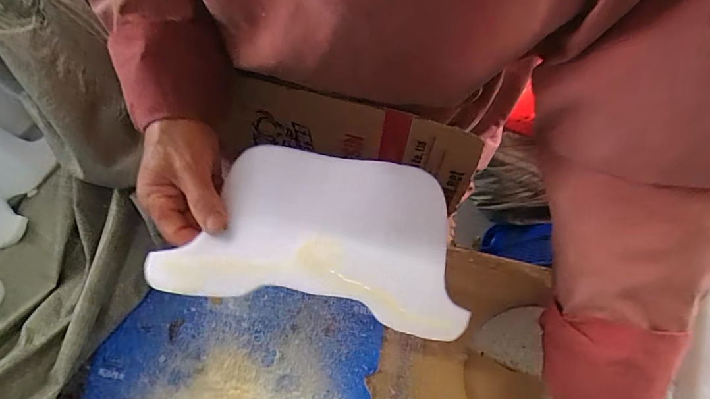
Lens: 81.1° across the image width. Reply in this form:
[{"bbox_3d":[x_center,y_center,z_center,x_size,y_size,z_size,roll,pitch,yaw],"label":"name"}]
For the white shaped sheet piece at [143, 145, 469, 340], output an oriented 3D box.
[{"bbox_3d":[-0.030,0.025,0.343,0.239,0.015,0.132,10,76,1],"label":"white shaped sheet piece"}]

